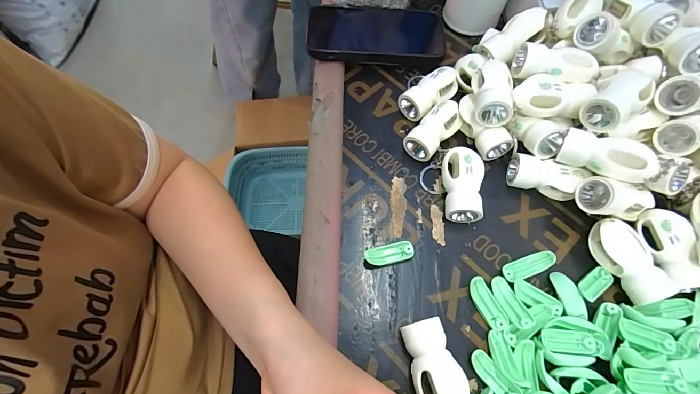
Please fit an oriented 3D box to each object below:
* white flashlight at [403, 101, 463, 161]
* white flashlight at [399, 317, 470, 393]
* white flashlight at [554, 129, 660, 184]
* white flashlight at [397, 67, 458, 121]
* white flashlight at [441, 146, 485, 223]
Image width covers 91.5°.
[{"bbox_3d":[0.080,-0.064,0.320,0.029,0.023,0.062,42,84,18],"label":"white flashlight"},{"bbox_3d":[0.060,0.122,0.241,0.034,0.029,0.064,-13,66,-5],"label":"white flashlight"},{"bbox_3d":[0.206,-0.034,0.273,0.063,0.021,0.028,24,67,29],"label":"white flashlight"},{"bbox_3d":[0.080,-0.103,0.341,0.060,0.027,0.029,-39,70,-16],"label":"white flashlight"},{"bbox_3d":[0.098,-0.013,0.299,0.034,0.024,0.067,1,74,12],"label":"white flashlight"}]

